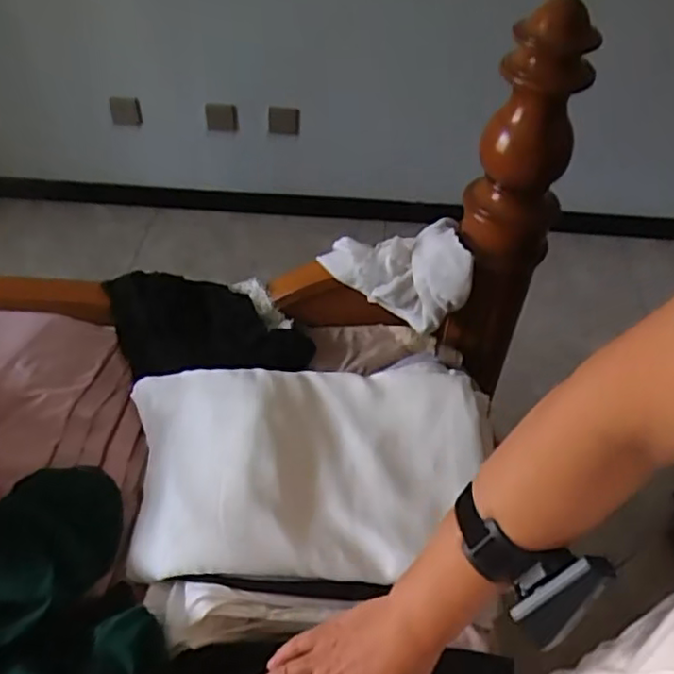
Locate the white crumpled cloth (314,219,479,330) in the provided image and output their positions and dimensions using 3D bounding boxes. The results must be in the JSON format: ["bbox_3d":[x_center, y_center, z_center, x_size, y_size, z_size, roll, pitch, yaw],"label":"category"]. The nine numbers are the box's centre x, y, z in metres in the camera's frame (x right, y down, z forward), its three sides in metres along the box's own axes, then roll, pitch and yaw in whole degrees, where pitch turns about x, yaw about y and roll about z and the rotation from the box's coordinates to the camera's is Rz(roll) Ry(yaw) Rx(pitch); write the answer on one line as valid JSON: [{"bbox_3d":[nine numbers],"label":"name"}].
[{"bbox_3d":[0.077,-0.094,0.872,0.205,0.125,0.095,8,47,5],"label":"white crumpled cloth"}]

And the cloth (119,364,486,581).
[{"bbox_3d":[-0.037,0.140,0.697,0.408,0.065,0.243,2,47,0],"label":"cloth"}]

